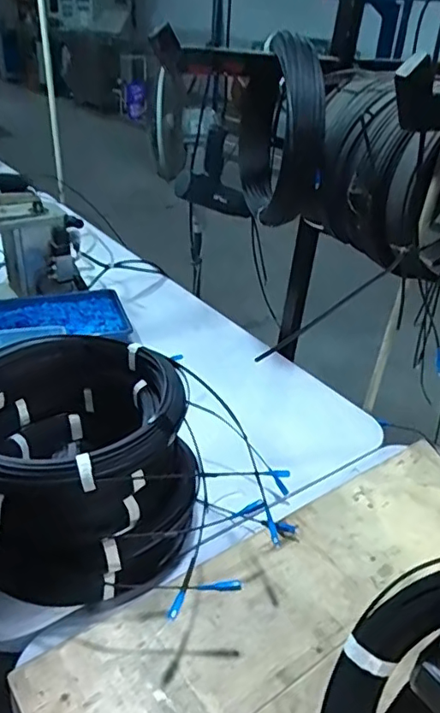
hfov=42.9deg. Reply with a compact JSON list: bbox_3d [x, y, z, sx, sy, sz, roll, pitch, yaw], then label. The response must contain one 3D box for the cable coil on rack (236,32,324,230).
[{"bbox_3d":[0.102,-0.404,1.002,0.097,0.280,0.307,-1,32,-7],"label":"cable coil on rack"}]

